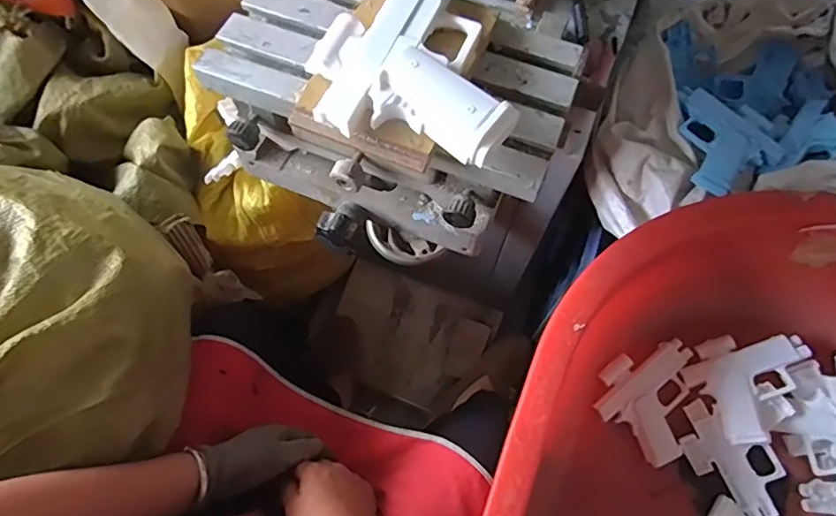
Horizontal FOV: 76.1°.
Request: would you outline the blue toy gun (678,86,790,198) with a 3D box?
[{"bbox_3d":[0.361,-0.147,0.656,0.122,0.023,0.134,-30,69,-14],"label":"blue toy gun"}]

